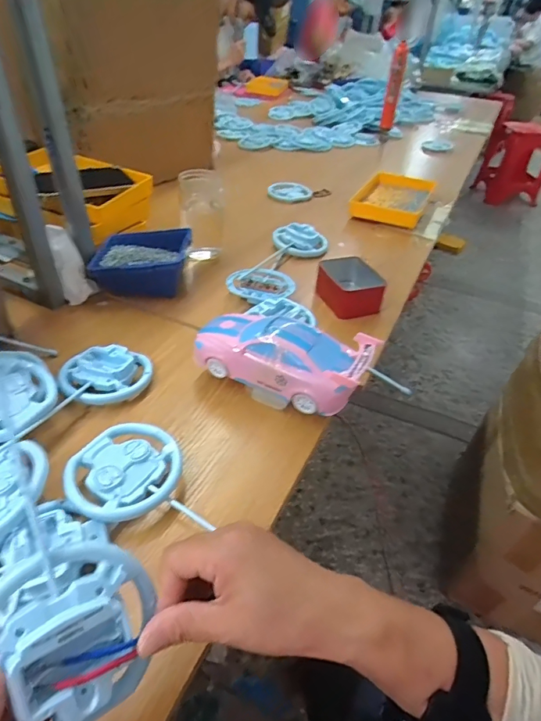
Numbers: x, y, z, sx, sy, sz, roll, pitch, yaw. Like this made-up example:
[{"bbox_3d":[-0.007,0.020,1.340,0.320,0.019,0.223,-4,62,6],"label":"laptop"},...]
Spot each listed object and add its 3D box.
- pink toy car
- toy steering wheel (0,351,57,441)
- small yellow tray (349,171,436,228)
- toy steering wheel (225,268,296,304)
[{"bbox_3d":[0.012,-0.001,0.499,0.194,0.084,0.081,20,43,17],"label":"pink toy car"},{"bbox_3d":[-0.276,0.037,0.450,0.102,0.047,0.113,-18,46,-25],"label":"toy steering wheel"},{"bbox_3d":[0.261,-0.339,0.929,0.142,0.042,0.203,22,43,19],"label":"small yellow tray"},{"bbox_3d":[-0.015,-0.119,0.672,0.103,0.012,0.088,24,44,21],"label":"toy steering wheel"}]

